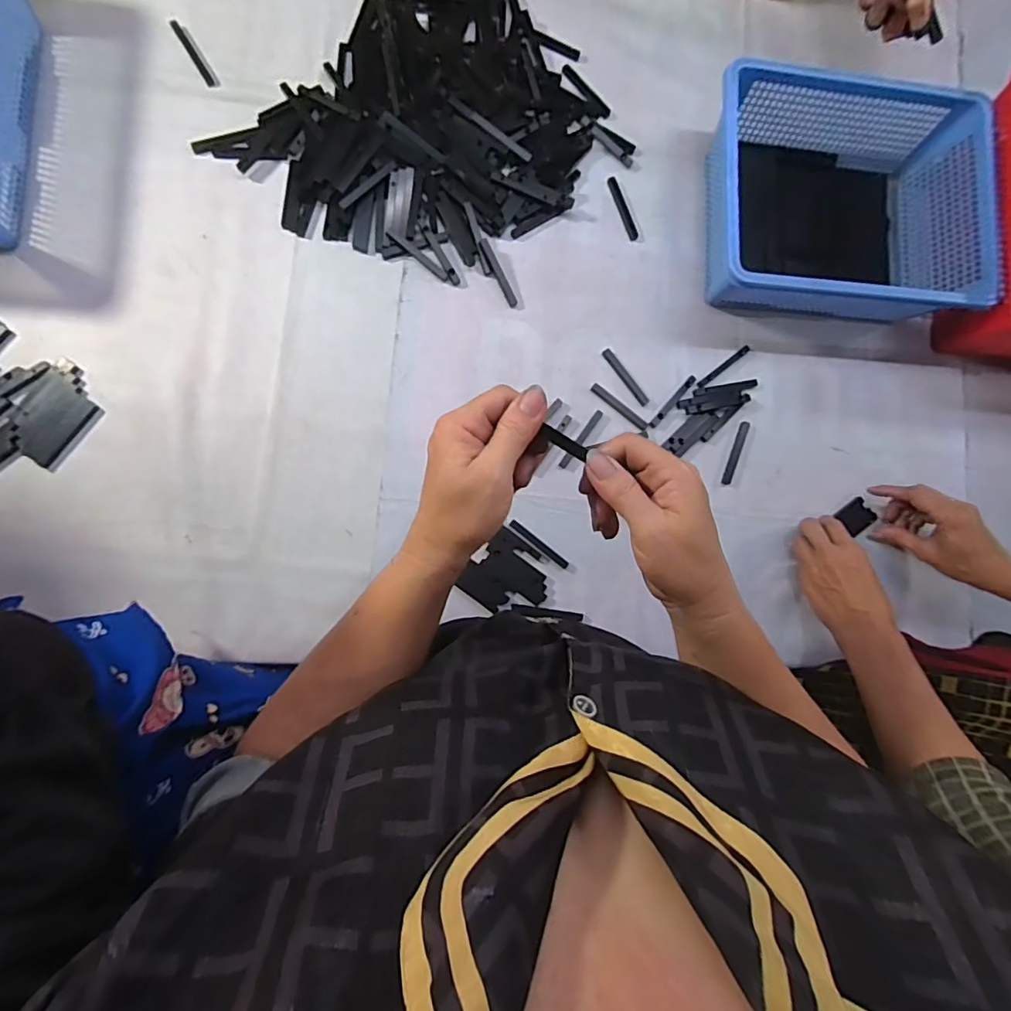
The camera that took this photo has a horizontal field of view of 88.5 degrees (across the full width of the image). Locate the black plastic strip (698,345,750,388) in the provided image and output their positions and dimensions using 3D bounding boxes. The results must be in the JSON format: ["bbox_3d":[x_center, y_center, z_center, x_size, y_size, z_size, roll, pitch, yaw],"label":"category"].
[{"bbox_3d":[0.246,-0.155,0.582,0.078,0.004,0.011,-38,89,-9],"label":"black plastic strip"}]

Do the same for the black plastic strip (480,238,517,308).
[{"bbox_3d":[-0.007,-0.250,0.560,0.010,0.010,0.074,-29,102,-9],"label":"black plastic strip"}]

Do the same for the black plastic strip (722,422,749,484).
[{"bbox_3d":[0.256,-0.059,0.576,0.013,0.004,0.073,22,82,-4],"label":"black plastic strip"}]

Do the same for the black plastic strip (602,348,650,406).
[{"bbox_3d":[0.131,-0.140,0.569,0.011,0.005,0.074,-35,89,-9],"label":"black plastic strip"}]

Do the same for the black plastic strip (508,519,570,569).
[{"bbox_3d":[0.036,0.040,0.544,0.077,0.004,0.009,39,68,-8],"label":"black plastic strip"}]

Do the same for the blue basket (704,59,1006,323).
[{"bbox_3d":[0.352,-0.316,0.561,0.286,0.102,0.229,0,84,-7],"label":"blue basket"}]

